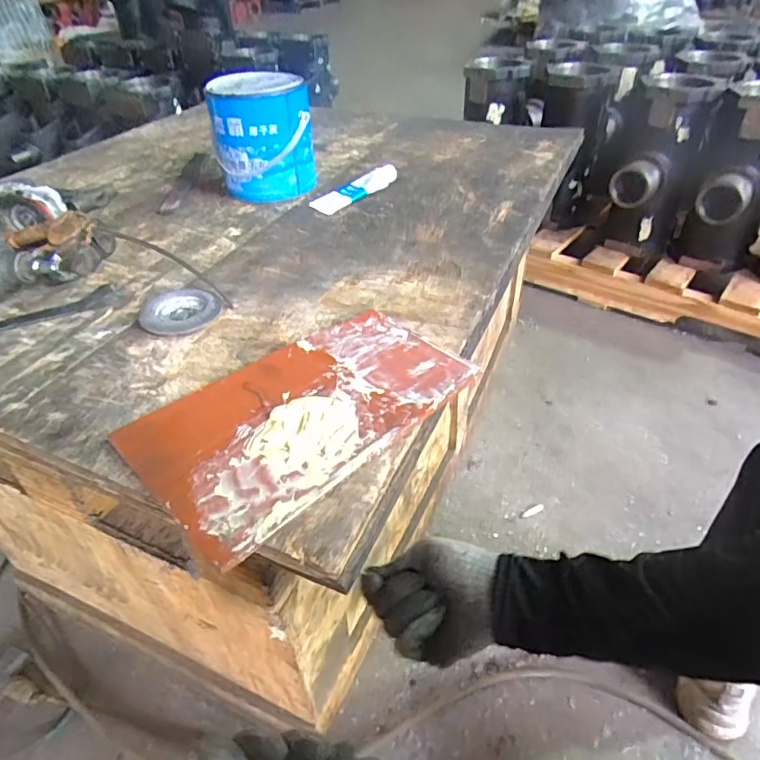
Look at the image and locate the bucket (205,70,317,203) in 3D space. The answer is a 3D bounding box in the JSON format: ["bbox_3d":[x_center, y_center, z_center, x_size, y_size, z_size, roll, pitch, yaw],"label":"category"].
[{"bbox_3d":[-0.189,-0.394,0.877,0.153,0.158,0.147,-11,41,-9],"label":"bucket"}]

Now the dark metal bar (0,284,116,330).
[{"bbox_3d":[-0.392,-0.081,0.631,0.151,0.006,0.040,-21,44,-20],"label":"dark metal bar"}]

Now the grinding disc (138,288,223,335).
[{"bbox_3d":[-0.234,-0.080,0.623,0.089,0.014,0.086,-2,40,1],"label":"grinding disc"}]

